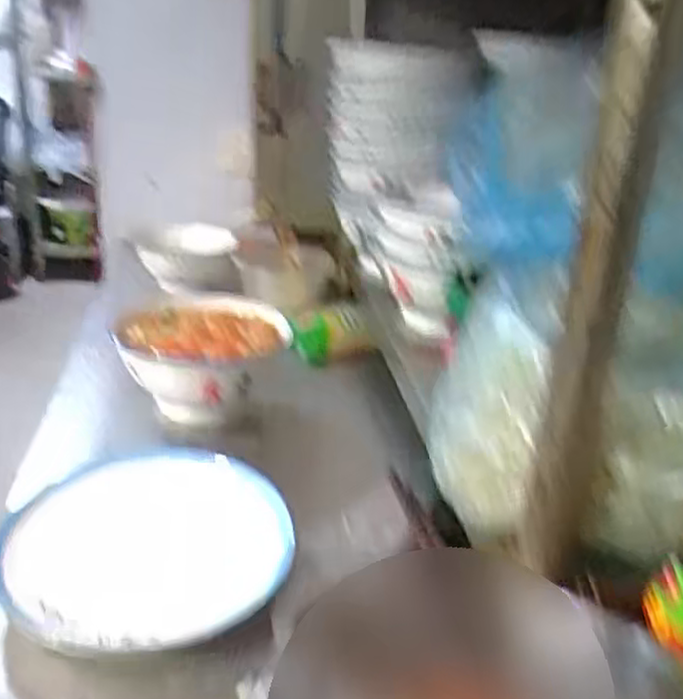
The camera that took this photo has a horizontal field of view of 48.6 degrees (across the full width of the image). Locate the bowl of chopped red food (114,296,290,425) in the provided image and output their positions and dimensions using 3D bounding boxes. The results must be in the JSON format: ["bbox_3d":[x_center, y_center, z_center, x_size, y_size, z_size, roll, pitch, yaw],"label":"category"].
[{"bbox_3d":[-0.169,0.012,0.948,0.179,0.105,0.209,7,24,9],"label":"bowl of chopped red food"}]

